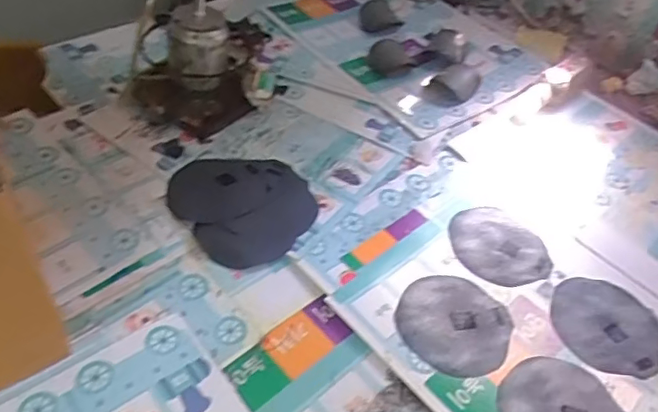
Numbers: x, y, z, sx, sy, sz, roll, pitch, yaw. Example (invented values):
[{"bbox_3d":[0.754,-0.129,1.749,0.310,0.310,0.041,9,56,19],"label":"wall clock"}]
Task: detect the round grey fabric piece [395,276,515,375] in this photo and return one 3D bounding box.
[{"bbox_3d":[0.165,0.155,0.741,0.144,0.006,0.148,22,44,12],"label":"round grey fabric piece"}]

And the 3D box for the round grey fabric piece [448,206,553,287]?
[{"bbox_3d":[0.256,0.055,0.842,0.140,0.008,0.149,4,47,-4],"label":"round grey fabric piece"}]

